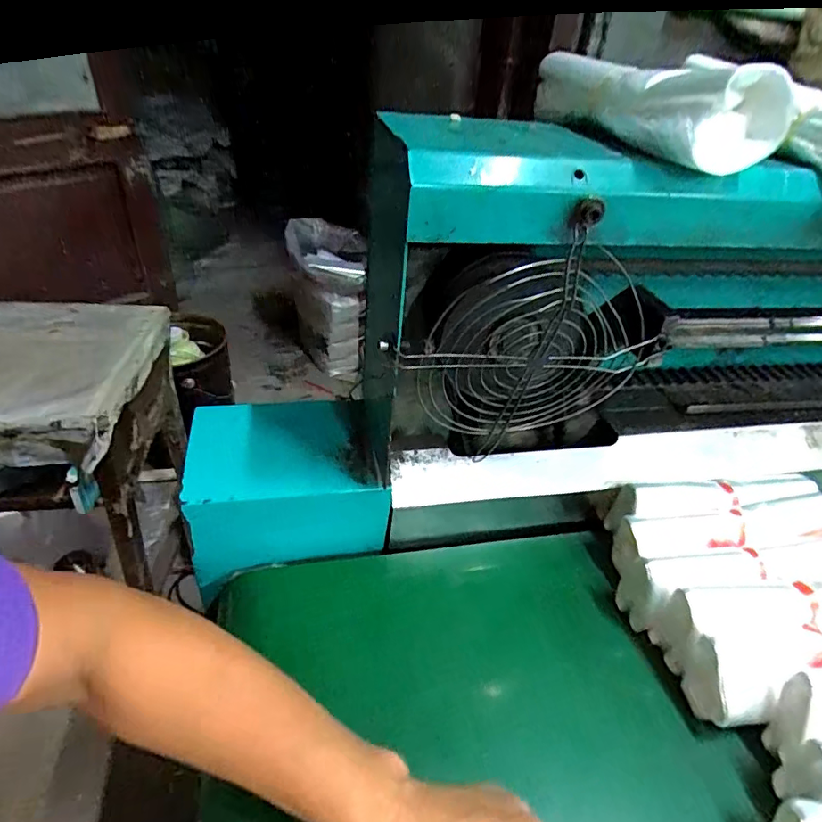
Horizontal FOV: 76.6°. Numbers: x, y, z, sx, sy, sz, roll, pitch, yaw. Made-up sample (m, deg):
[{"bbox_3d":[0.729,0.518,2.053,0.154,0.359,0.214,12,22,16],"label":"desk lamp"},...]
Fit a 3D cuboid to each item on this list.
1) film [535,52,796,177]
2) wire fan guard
[{"bbox_3d":[0.156,-0.214,0.354,0.067,0.049,0.180,-9,40,-18],"label":"film"},{"bbox_3d":[0.087,-0.042,0.382,0.165,0.171,0.023,-36,47,18],"label":"wire fan guard"}]

